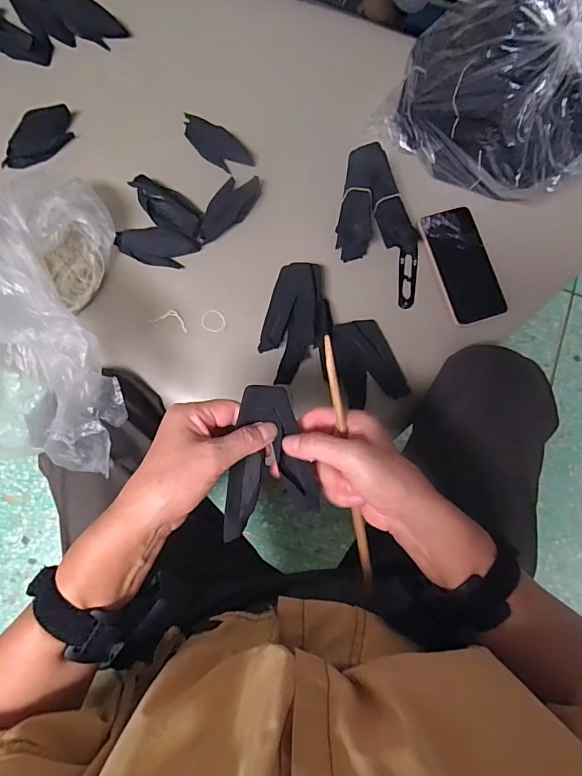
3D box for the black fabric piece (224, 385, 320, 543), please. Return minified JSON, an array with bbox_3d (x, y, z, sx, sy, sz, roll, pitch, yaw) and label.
[{"bbox_3d":[-0.012,0.058,0.345,0.070,0.017,0.116,4,81,-3],"label":"black fabric piece"}]

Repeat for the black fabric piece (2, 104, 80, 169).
[{"bbox_3d":[-0.331,-0.329,0.582,0.034,0.038,0.111,44,82,5],"label":"black fabric piece"}]

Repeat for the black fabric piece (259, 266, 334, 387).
[{"bbox_3d":[0.009,-0.081,0.546,0.084,0.033,0.151,9,81,-1],"label":"black fabric piece"}]

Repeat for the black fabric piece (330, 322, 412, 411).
[{"bbox_3d":[0.092,-0.033,0.542,0.079,0.021,0.105,-17,82,-5],"label":"black fabric piece"}]

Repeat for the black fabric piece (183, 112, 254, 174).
[{"bbox_3d":[-0.102,-0.329,0.592,0.049,0.004,0.105,-44,85,-8],"label":"black fabric piece"}]

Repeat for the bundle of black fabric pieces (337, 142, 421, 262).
[{"bbox_3d":[0.112,-0.230,0.556,0.108,0.065,0.116,-4,81,-3],"label":"bundle of black fabric pieces"}]

